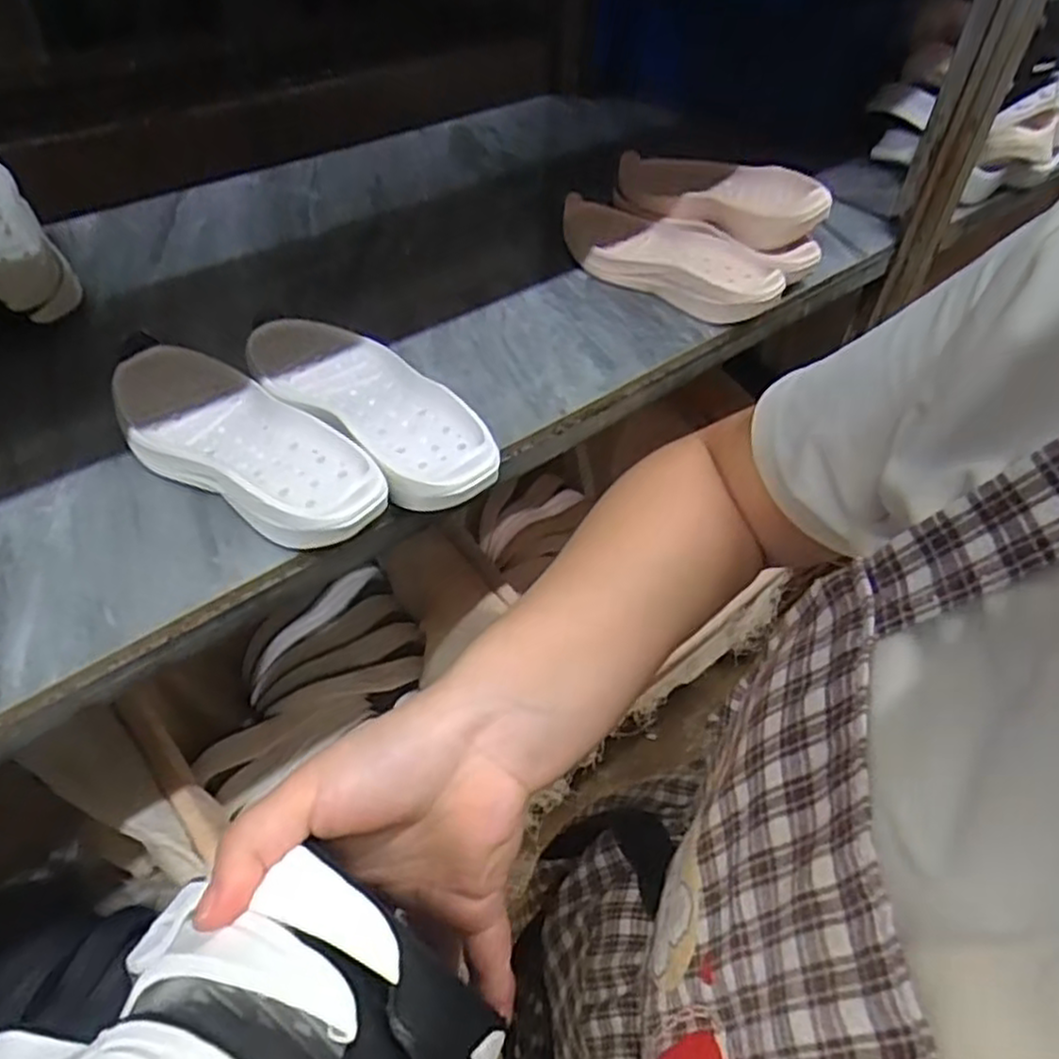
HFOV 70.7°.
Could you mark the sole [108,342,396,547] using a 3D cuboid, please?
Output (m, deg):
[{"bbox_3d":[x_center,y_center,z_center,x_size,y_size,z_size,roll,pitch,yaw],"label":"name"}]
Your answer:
[{"bbox_3d":[-0.218,-0.070,0.576,0.263,0.039,0.102,29,51,23],"label":"sole"}]

